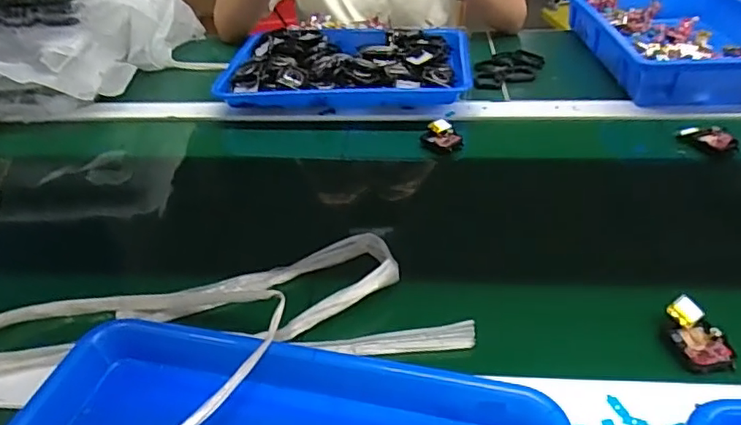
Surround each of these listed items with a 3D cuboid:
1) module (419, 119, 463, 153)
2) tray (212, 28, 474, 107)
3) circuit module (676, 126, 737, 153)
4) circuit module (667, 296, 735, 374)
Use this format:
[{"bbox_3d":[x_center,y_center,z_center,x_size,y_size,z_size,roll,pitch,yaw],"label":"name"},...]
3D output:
[{"bbox_3d":[0.088,-0.089,0.676,0.048,0.021,0.039,18,42,25],"label":"module"},{"bbox_3d":[-0.028,-0.219,0.829,0.330,0.052,0.249,0,37,4],"label":"tray"},{"bbox_3d":[0.384,-0.085,0.652,0.031,0.016,0.060,-32,46,-33],"label":"circuit module"},{"bbox_3d":[0.238,0.088,0.418,0.037,0.015,0.057,-7,37,-6],"label":"circuit module"}]

